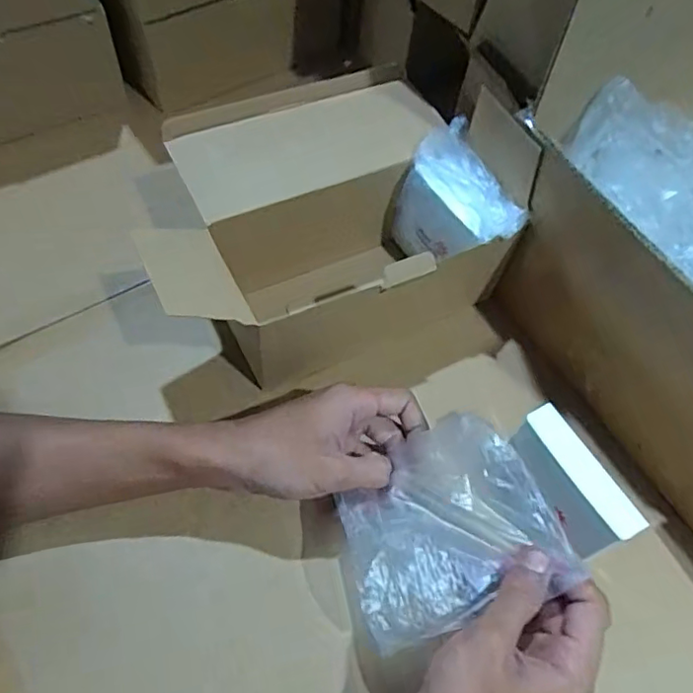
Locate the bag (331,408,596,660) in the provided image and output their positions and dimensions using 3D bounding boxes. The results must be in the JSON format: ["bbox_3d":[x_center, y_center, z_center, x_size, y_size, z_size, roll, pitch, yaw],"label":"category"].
[{"bbox_3d":[0.056,0.103,0.344,0.112,0.046,0.110,-13,62,-11],"label":"bag"}]

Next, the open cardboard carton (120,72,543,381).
[{"bbox_3d":[-0.020,-0.103,0.455,0.262,0.120,0.190,-19,63,-14],"label":"open cardboard carton"}]

